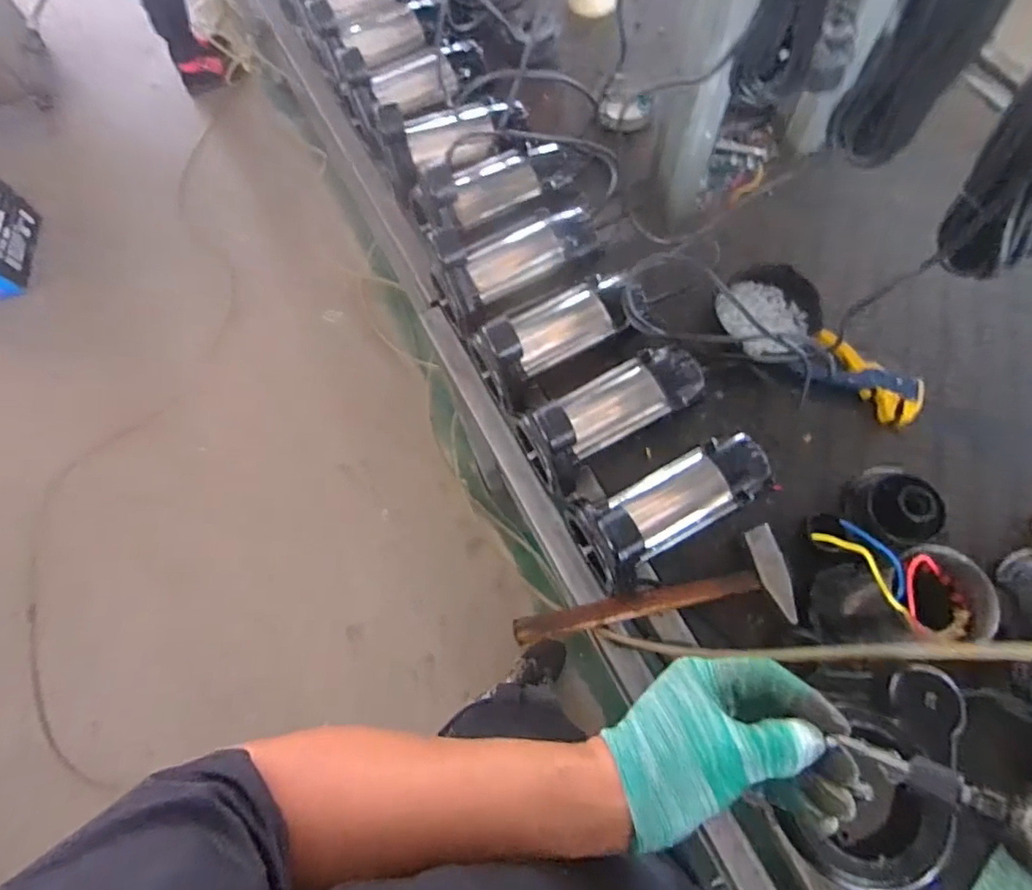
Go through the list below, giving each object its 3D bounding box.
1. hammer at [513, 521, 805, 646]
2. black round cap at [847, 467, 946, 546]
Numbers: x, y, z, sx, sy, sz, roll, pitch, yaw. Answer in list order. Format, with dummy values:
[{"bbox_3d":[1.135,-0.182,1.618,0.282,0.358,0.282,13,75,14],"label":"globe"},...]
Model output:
[{"bbox_3d":[0.161,0.185,0.649,0.332,0.030,0.105,-13,71,-2],"label":"hammer"},{"bbox_3d":[0.450,0.075,0.667,0.087,0.067,0.096,-18,71,-4],"label":"black round cap"}]

